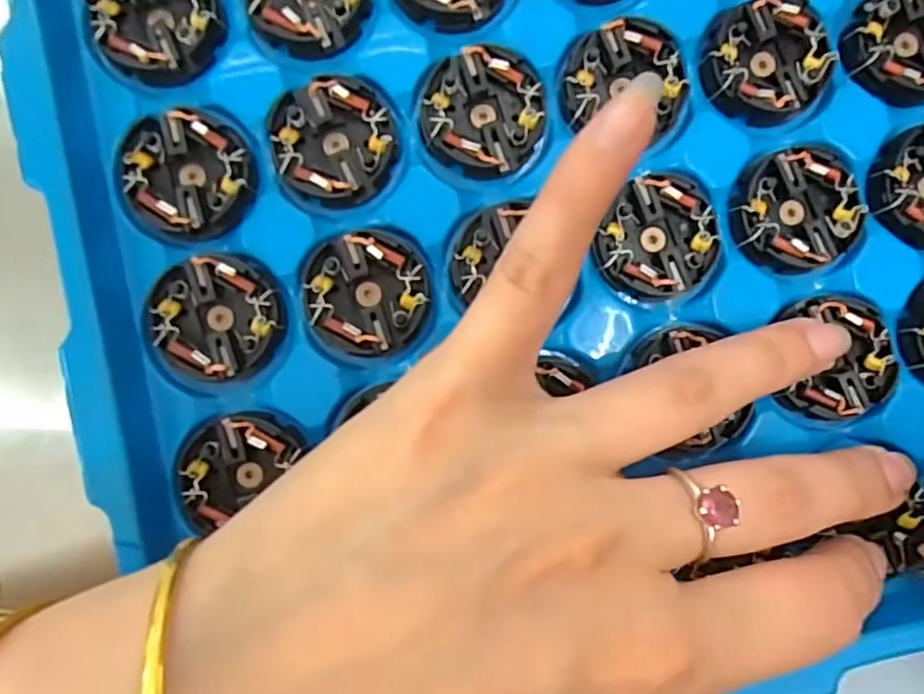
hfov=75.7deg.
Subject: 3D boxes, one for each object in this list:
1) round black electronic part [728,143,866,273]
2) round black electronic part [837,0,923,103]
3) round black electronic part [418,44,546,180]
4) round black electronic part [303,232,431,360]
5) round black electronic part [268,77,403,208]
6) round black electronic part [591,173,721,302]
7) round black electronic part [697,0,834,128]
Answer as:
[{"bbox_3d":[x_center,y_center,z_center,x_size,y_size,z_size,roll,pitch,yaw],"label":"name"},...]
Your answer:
[{"bbox_3d":[0.087,-0.036,0.154,0.032,0.005,0.031,0,89,-3],"label":"round black electronic part"},{"bbox_3d":[0.119,-0.081,0.155,0.032,0.004,0.032,0,90,-2],"label":"round black electronic part"},{"bbox_3d":[0.005,-0.060,0.152,0.031,0.005,0.032,0,89,-3],"label":"round black electronic part"},{"bbox_3d":[-0.024,-0.013,0.151,0.031,0.005,0.030,0,89,-3],"label":"round black electronic part"},{"bbox_3d":[-0.033,-0.053,0.151,0.031,0.005,0.030,0,89,-3],"label":"round black electronic part"},{"bbox_3d":[0.051,-0.028,0.154,0.030,0.007,0.031,-3,89,-3],"label":"round black electronic part"},{"bbox_3d":[0.080,-0.075,0.155,0.032,0.005,0.030,0,89,-3],"label":"round black electronic part"}]

